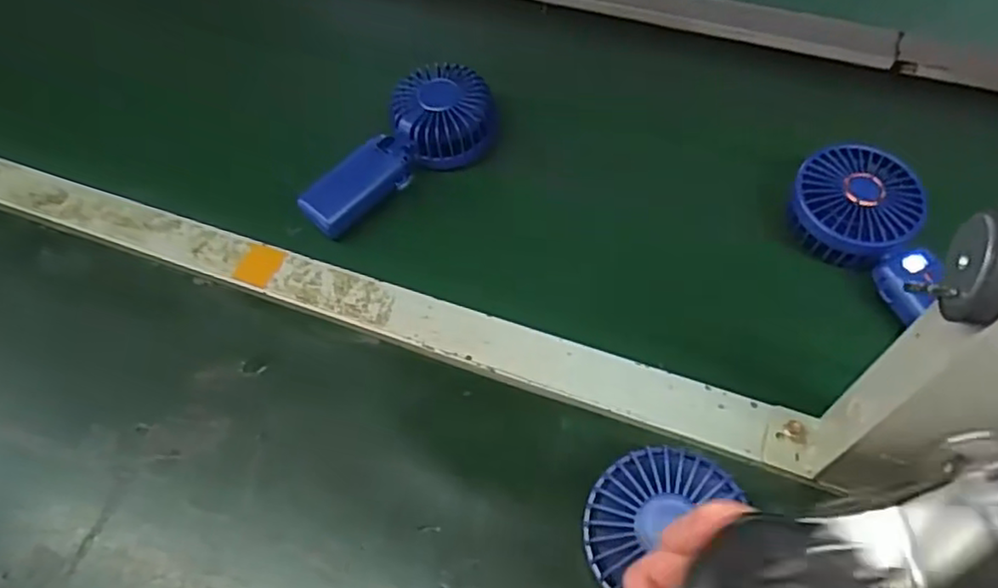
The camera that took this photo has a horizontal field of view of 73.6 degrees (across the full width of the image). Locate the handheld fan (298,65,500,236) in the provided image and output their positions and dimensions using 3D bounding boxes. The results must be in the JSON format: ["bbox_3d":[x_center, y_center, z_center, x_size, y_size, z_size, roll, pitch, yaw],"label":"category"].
[{"bbox_3d":[-0.081,-0.118,0.539,0.179,0.036,0.077,-40,65,-21],"label":"handheld fan"}]

